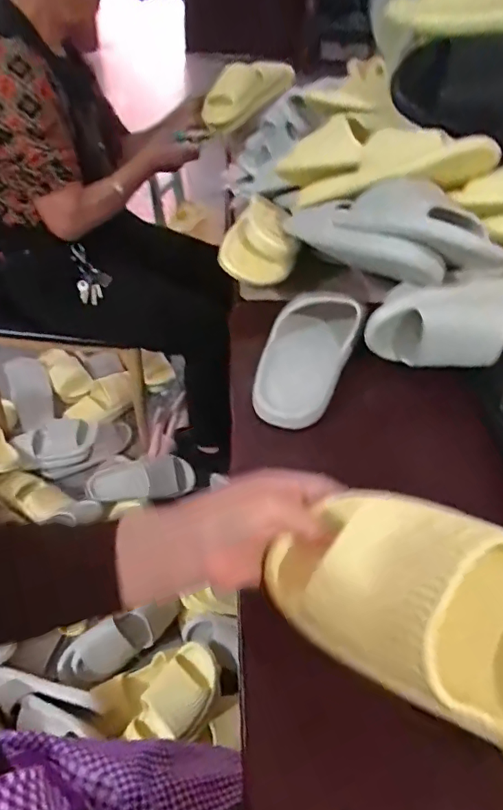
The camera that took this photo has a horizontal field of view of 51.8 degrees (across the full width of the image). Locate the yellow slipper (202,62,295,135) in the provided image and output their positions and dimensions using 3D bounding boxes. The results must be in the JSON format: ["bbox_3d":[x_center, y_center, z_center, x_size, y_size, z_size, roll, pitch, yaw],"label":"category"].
[{"bbox_3d":[-0.003,-0.716,1.172,0.235,0.117,0.056,-34,55,-11],"label":"yellow slipper"}]

